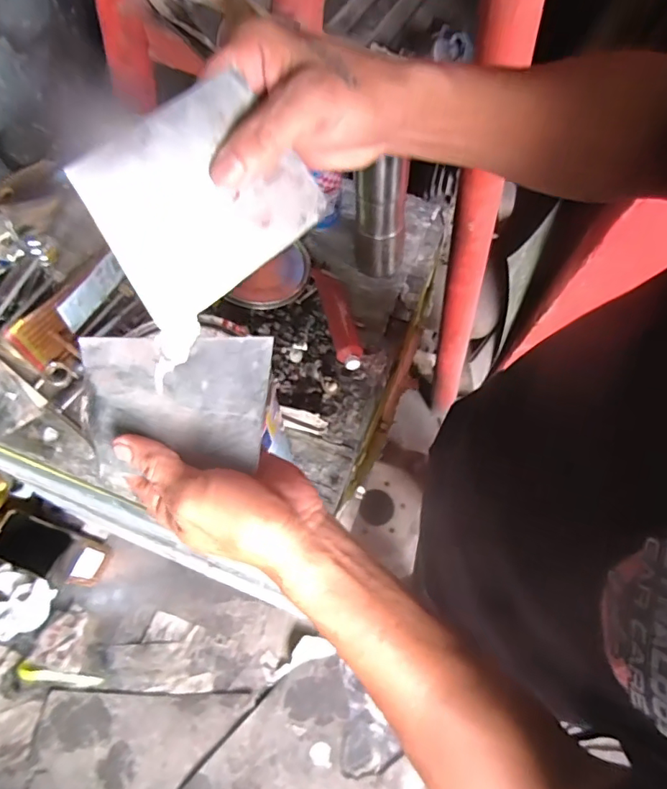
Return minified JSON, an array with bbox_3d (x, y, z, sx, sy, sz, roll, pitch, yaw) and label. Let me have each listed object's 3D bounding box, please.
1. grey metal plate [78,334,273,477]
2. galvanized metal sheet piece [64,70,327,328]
[{"bbox_3d":[-0.100,0.005,0.327,0.117,0.005,0.087,-4,90,-4],"label":"grey metal plate"},{"bbox_3d":[-0.069,-0.105,0.266,0.115,0.090,0.004,-40,30,-11],"label":"galvanized metal sheet piece"}]

